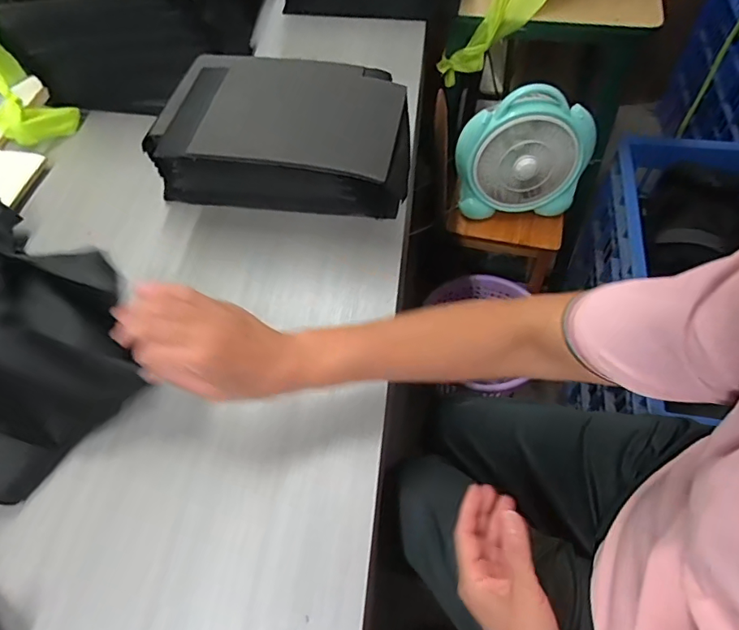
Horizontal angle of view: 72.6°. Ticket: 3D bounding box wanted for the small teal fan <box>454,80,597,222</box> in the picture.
[{"bbox_3d":[0.278,-0.293,0.913,0.235,0.242,0.082,0,45,4],"label":"small teal fan"}]

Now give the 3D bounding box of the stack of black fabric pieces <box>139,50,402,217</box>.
[{"bbox_3d":[-0.094,-0.204,0.615,0.302,0.128,0.176,12,60,11],"label":"stack of black fabric pieces"}]

